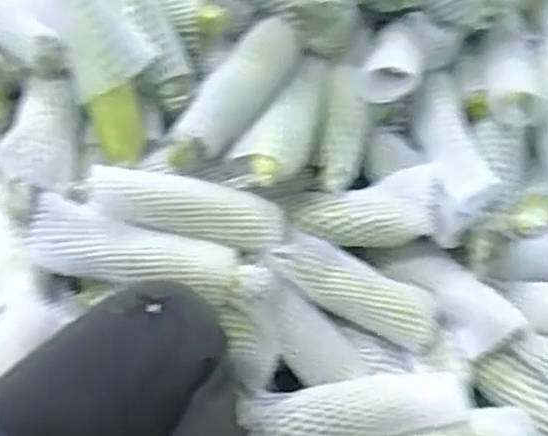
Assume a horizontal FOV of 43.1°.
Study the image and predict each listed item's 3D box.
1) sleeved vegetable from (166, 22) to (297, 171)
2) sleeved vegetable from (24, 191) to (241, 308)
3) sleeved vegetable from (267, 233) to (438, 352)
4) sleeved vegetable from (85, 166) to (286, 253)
[{"bbox_3d":[-0.048,-0.152,0.830,0.066,0.053,0.222,28,72,30],"label":"sleeved vegetable"},{"bbox_3d":[-0.150,0.037,0.755,0.225,0.060,0.059,14,42,-10],"label":"sleeved vegetable"},{"bbox_3d":[0.094,0.084,0.817,0.204,0.053,0.062,28,47,-2],"label":"sleeved vegetable"},{"bbox_3d":[-0.094,-0.013,0.776,0.220,0.047,0.052,14,40,-16],"label":"sleeved vegetable"}]

